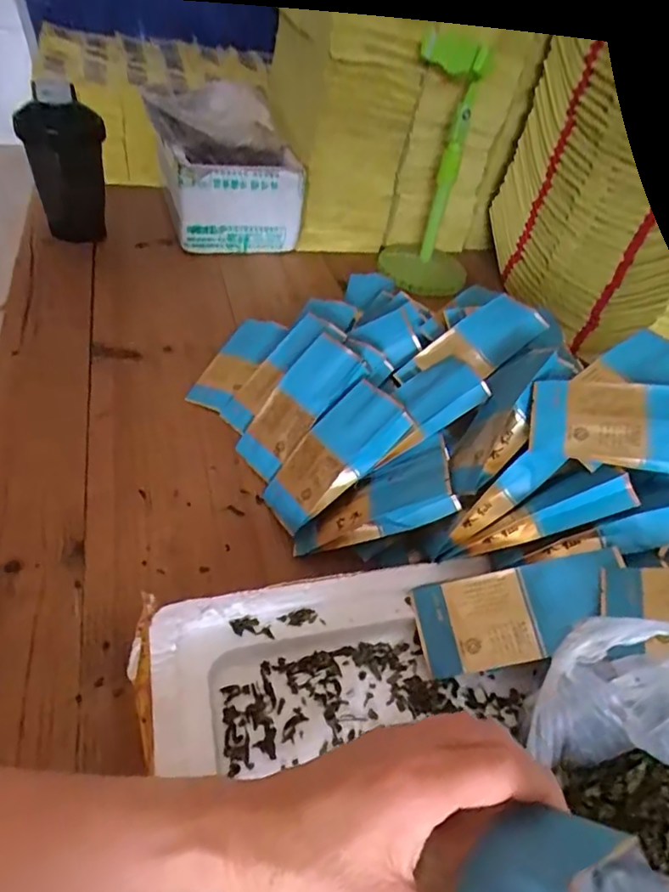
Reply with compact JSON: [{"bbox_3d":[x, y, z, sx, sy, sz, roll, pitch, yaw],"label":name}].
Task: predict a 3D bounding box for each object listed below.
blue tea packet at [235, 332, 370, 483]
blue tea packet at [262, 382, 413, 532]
[{"bbox_3d":[-0.032,-0.034,0.488,0.129,0.020,0.058,-49,57,3],"label":"blue tea packet"},{"bbox_3d":[-0.002,0.008,0.454,0.127,0.020,0.058,-44,55,0],"label":"blue tea packet"}]

